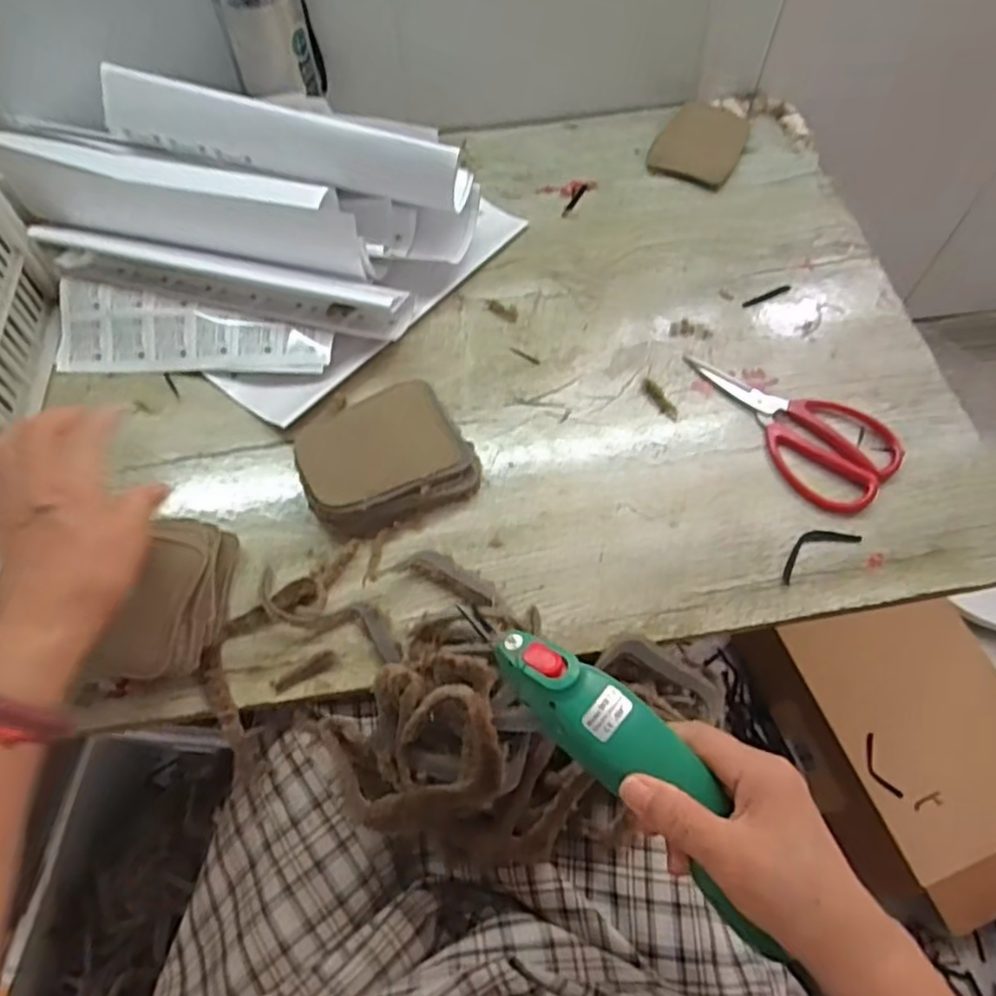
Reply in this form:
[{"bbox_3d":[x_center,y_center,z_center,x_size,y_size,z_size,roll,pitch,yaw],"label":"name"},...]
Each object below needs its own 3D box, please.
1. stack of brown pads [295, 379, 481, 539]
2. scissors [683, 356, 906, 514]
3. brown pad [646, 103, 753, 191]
[{"bbox_3d":[-0.089,-0.030,0.544,0.130,0.046,0.104,-27,64,-11],"label":"stack of brown pads"},{"bbox_3d":[0.242,-0.065,0.580,0.092,0.006,0.185,-42,68,-17],"label":"scissors"},{"bbox_3d":[0.220,-0.387,0.746,0.089,0.014,0.112,24,66,14],"label":"brown pad"}]

